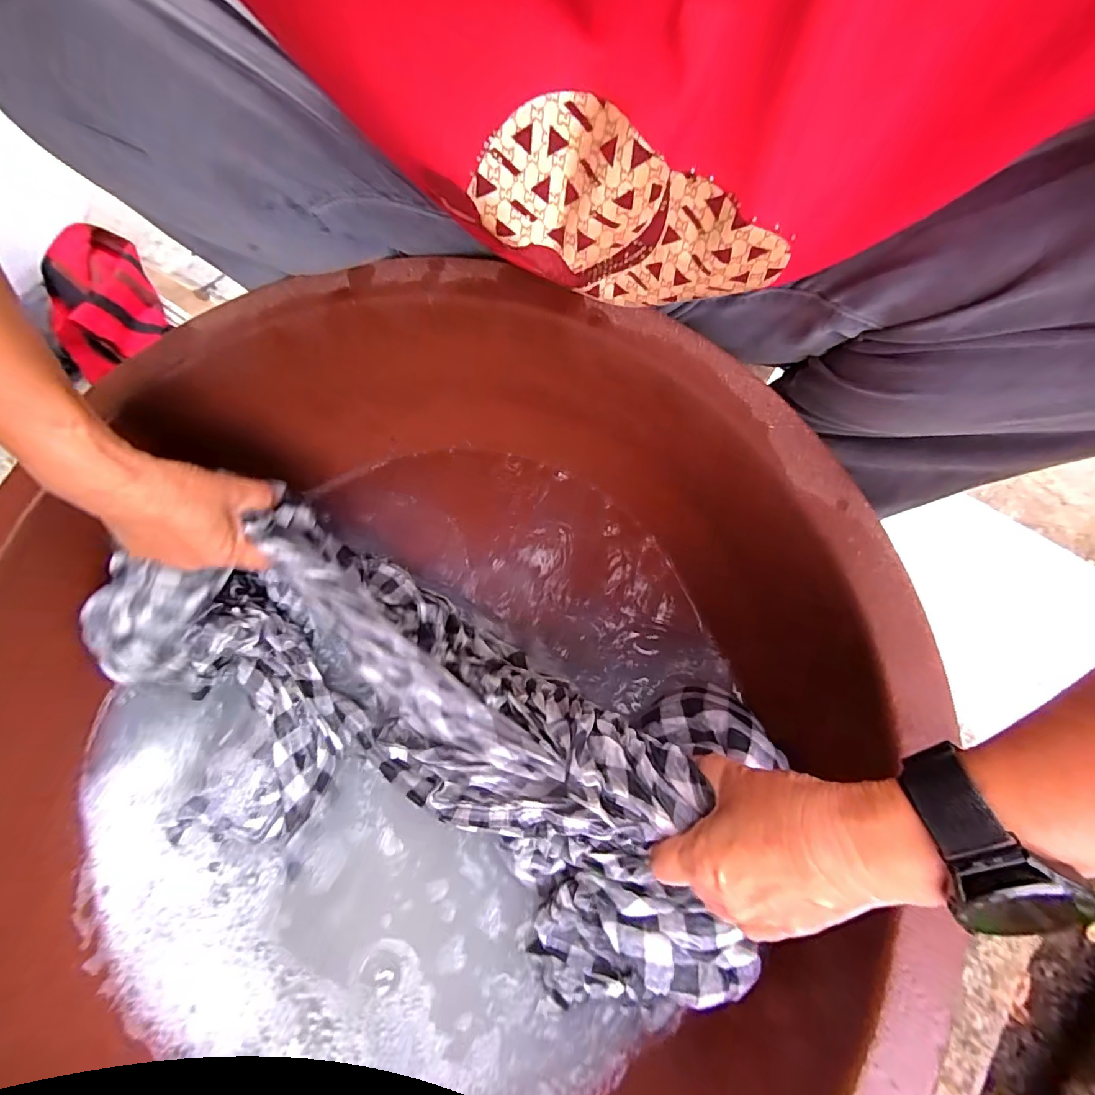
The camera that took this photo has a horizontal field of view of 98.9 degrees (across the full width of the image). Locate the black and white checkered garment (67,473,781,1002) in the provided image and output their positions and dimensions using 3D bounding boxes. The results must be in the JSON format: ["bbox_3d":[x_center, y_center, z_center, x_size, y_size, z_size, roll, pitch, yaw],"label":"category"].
[{"bbox_3d":[-0.109,0.150,0.362,0.503,0.131,0.245,19,72,15],"label":"black and white checkered garment"}]

